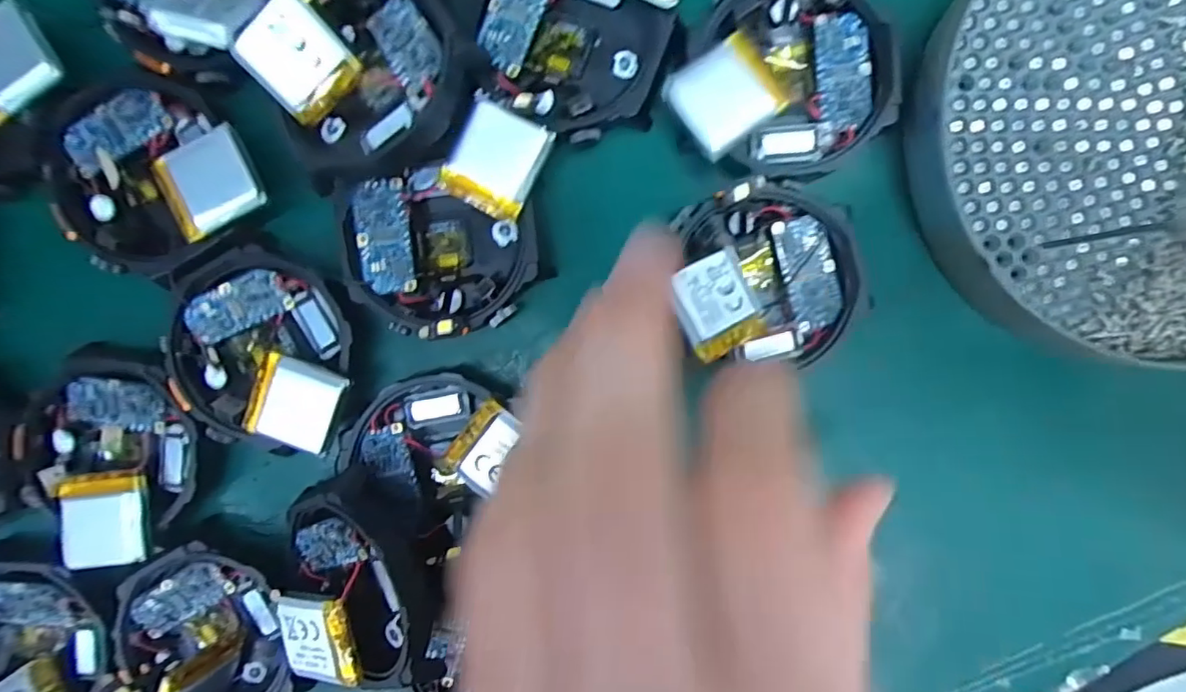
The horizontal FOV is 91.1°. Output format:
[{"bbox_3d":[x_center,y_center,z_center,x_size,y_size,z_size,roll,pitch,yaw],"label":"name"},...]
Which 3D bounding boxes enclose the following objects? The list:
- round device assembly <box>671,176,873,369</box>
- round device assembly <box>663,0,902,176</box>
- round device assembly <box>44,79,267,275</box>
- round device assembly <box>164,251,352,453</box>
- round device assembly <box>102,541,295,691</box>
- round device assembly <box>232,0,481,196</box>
[{"bbox_3d":[0.044,-0.018,0.144,0.044,0.010,0.043,0,90,-8],"label":"round device assembly"},{"bbox_3d":[0.045,-0.066,0.141,0.054,0.016,0.047,-15,92,3],"label":"round device assembly"},{"bbox_3d":[-0.112,-0.043,0.147,0.050,0.015,0.046,0,93,2],"label":"round device assembly"},{"bbox_3d":[-0.084,0.003,0.145,0.047,0.010,0.049,0,93,2],"label":"round device assembly"},{"bbox_3d":[-0.104,0.079,0.152,0.050,0.022,0.045,35,93,0],"label":"round device assembly"},{"bbox_3d":[-0.054,-0.065,0.135,0.049,0.010,0.047,0,93,2],"label":"round device assembly"}]

